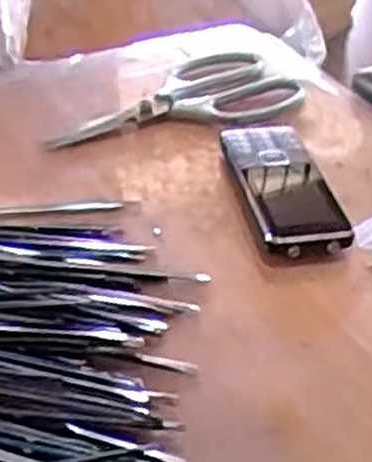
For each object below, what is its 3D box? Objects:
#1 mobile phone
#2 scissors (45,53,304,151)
[{"bbox_3d":[0.058,-0.031,0.492,0.052,0.021,0.131,-5,38,-10],"label":"mobile phone"},{"bbox_3d":[-0.015,-0.096,0.576,0.185,0.016,0.091,-18,42,-25],"label":"scissors"}]

